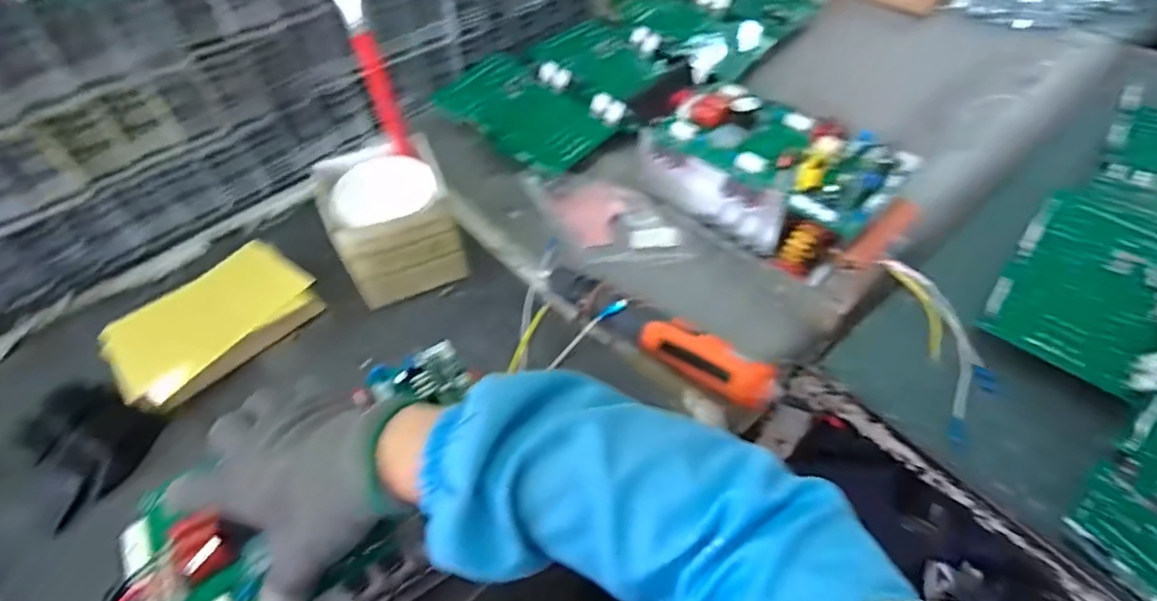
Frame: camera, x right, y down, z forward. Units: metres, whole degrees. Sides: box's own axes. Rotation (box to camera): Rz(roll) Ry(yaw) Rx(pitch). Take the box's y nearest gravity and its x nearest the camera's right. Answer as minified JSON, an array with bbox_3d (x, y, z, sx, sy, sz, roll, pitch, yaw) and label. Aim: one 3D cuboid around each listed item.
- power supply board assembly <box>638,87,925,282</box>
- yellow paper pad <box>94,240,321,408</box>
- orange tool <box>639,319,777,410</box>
[{"bbox_3d":[0.189,-0.137,0.603,0.240,0.115,0.137,34,62,25],"label":"power supply board assembly"},{"bbox_3d":[-0.348,0.020,0.563,0.098,0.029,0.175,36,63,26],"label":"yellow paper pad"},{"bbox_3d":[0.110,0.048,0.503,0.115,0.023,0.043,30,60,23],"label":"orange tool"}]

